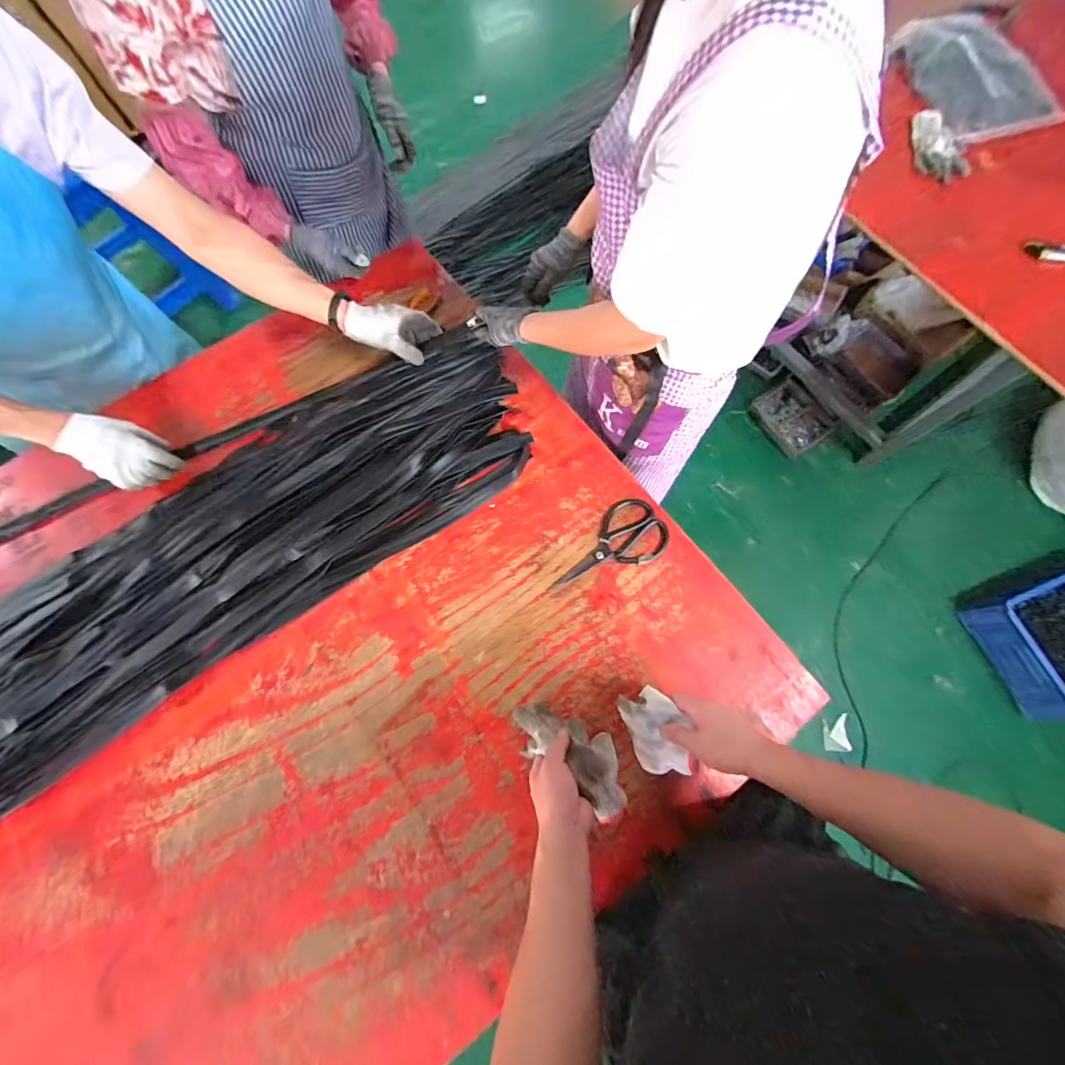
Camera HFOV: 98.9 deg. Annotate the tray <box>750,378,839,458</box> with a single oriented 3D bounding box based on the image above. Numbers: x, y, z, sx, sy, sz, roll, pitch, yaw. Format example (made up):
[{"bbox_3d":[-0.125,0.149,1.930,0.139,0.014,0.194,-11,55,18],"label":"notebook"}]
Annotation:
[{"bbox_3d":[0.937,-0.419,1.650,0.187,0.058,0.258,-34,76,-9],"label":"tray"}]

